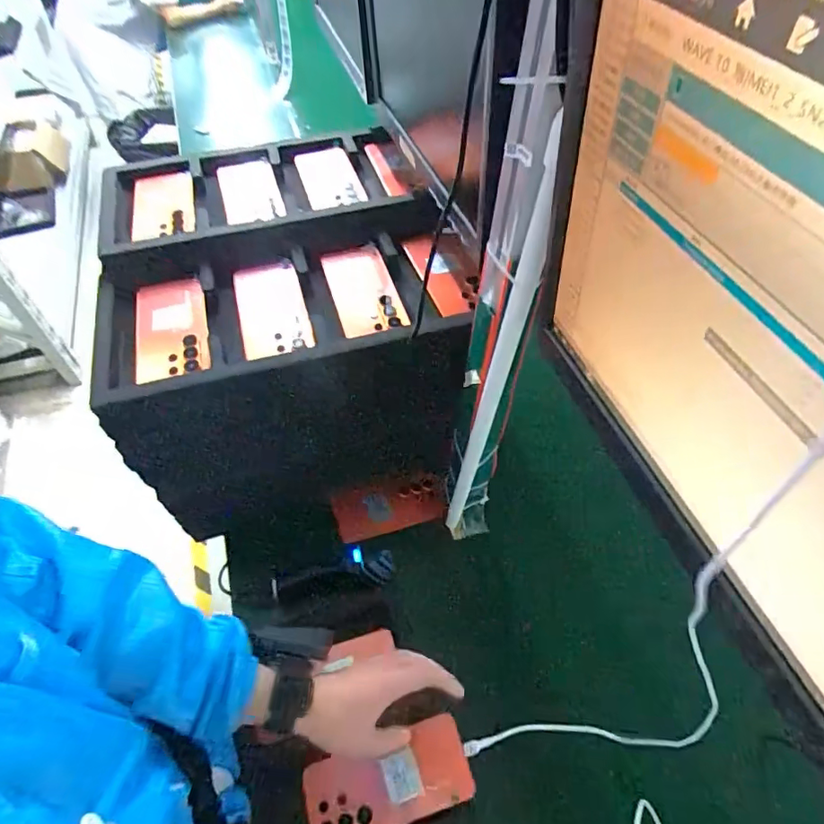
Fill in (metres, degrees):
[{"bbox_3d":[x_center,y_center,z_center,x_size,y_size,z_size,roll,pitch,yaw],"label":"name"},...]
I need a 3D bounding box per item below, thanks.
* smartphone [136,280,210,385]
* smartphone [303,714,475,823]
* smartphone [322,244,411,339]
[{"bbox_3d":[-0.280,-0.097,0.604,0.076,0.015,0.159,-13,55,-12],"label":"smartphone"},{"bbox_3d":[-0.026,0.392,0.545,0.174,0.011,0.078,-19,56,-2],"label":"smartphone"},{"bbox_3d":[-0.061,-0.153,0.642,0.079,0.014,0.162,-12,55,-11],"label":"smartphone"}]

